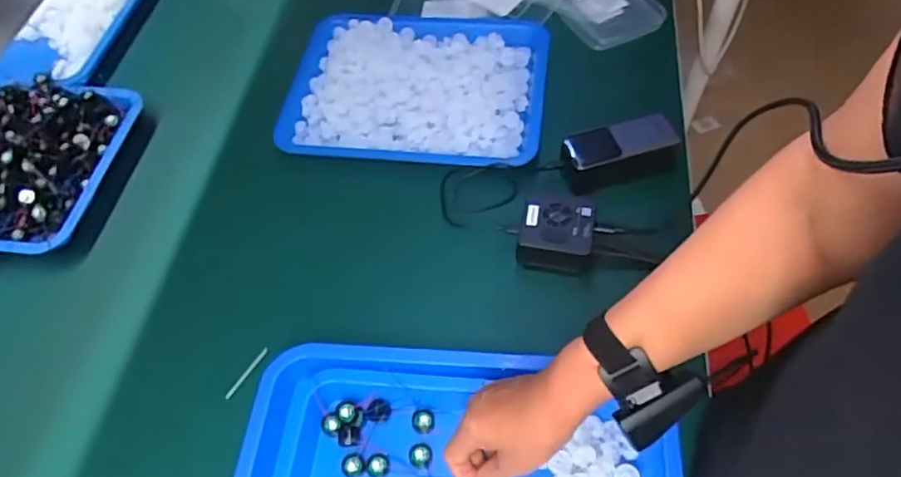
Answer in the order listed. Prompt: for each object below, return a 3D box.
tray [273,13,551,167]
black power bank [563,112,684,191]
[{"bbox_3d":[-0.046,-0.196,0.779,0.326,0.042,0.238,4,57,7],"label":"tray"},{"bbox_3d":[0.195,-0.100,0.699,0.125,0.033,0.059,-19,57,-8],"label":"black power bank"}]

